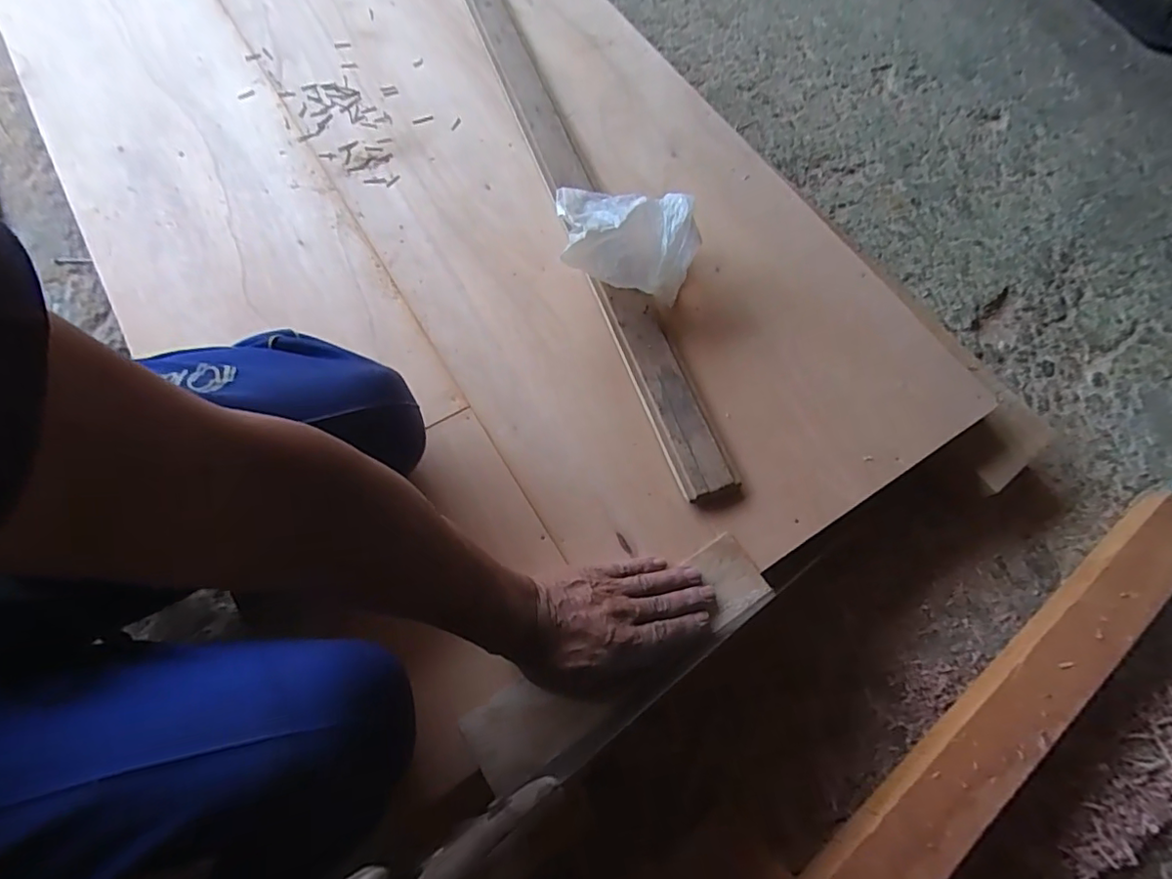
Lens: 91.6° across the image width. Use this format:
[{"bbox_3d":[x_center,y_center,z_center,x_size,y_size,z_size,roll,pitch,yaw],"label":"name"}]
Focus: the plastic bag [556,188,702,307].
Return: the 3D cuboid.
[{"bbox_3d":[0.039,-0.209,0.597,0.147,0.082,0.116,6,66,-1],"label":"plastic bag"}]

